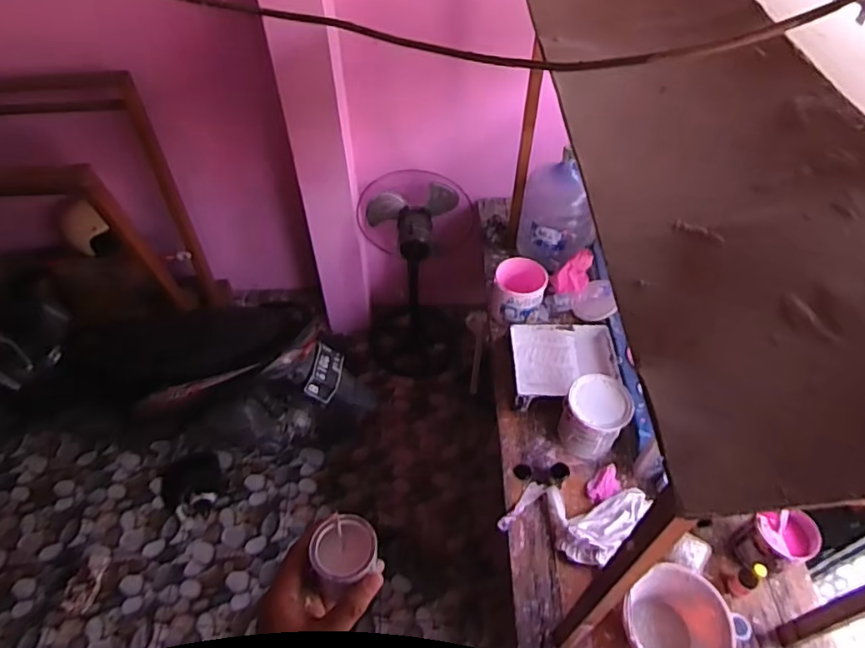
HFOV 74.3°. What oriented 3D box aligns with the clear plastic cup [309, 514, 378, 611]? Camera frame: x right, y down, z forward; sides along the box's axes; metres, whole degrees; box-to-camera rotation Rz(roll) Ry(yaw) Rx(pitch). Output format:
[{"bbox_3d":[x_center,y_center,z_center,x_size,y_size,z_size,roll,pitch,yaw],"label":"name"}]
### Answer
[{"bbox_3d":[-0.076,0.207,0.507,0.055,0.048,0.059,-4,50,-3],"label":"clear plastic cup"}]

